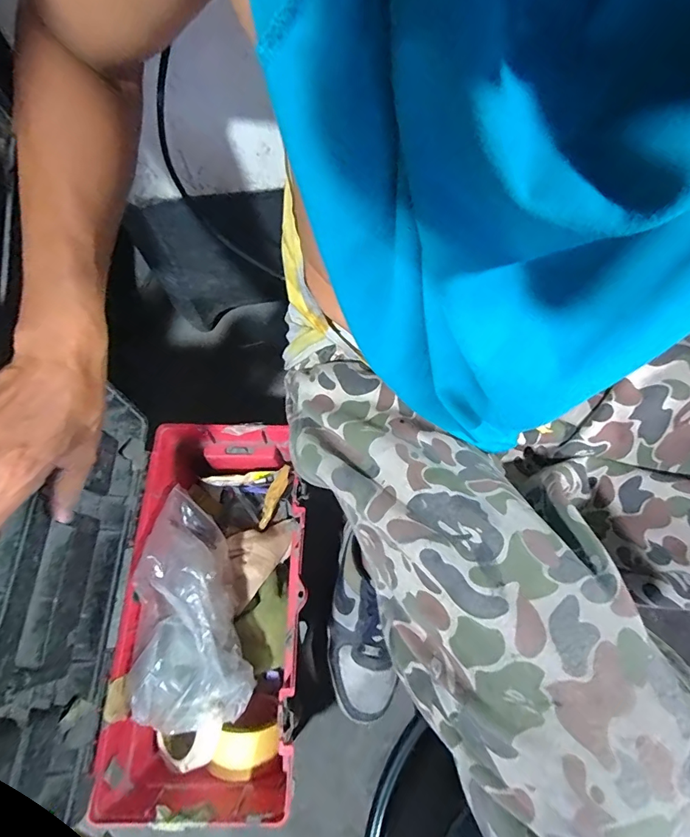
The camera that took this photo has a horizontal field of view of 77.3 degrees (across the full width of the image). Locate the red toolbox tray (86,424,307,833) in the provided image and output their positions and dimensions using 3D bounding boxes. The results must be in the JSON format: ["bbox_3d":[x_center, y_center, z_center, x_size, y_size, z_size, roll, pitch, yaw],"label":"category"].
[{"bbox_3d":[-0.154,0.226,0.555,0.193,0.162,0.415,1,68,-1],"label":"red toolbox tray"}]

